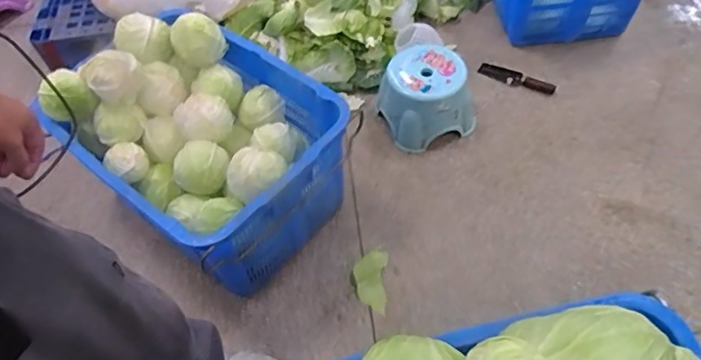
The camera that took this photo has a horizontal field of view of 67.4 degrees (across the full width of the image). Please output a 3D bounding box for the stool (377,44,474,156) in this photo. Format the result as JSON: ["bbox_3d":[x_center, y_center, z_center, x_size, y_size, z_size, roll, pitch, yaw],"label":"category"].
[{"bbox_3d":[0.216,-0.244,1.542,0.228,0.192,0.245,-1,58,2],"label":"stool"}]

